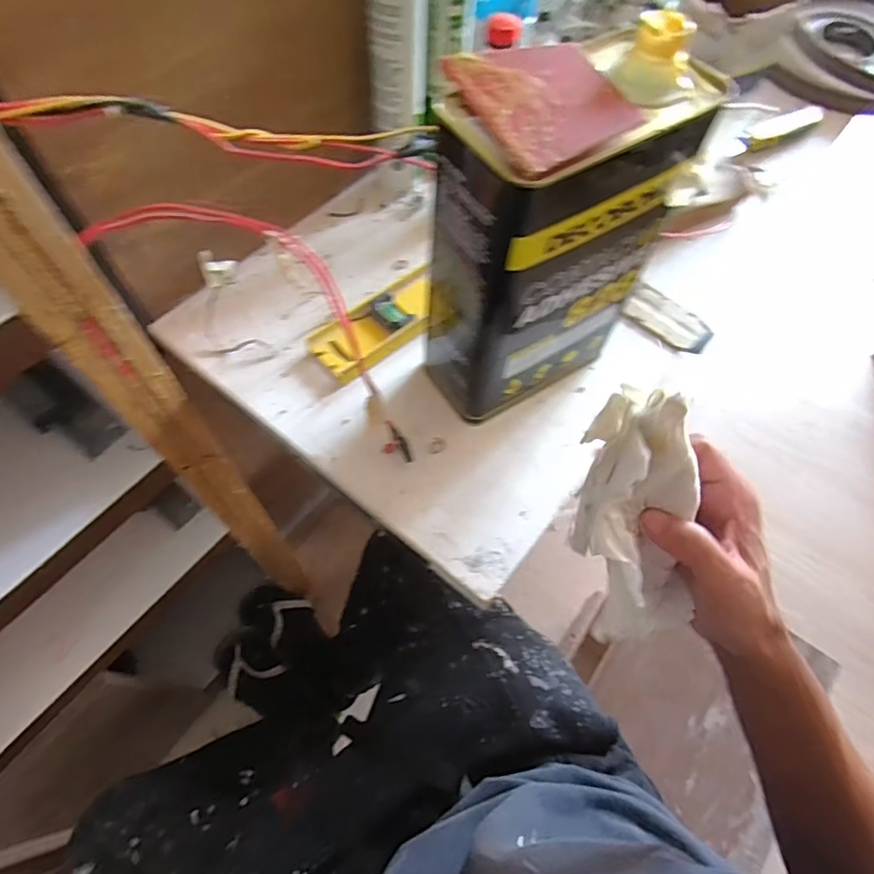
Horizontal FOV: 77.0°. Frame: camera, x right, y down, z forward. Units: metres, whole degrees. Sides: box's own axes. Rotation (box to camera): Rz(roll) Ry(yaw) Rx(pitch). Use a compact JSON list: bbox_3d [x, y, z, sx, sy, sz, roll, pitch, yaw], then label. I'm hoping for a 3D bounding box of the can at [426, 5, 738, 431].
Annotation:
[{"bbox_3d":[0.082,-0.142,0.406,0.168,0.242,0.101,-27,68,-15],"label":"can"}]

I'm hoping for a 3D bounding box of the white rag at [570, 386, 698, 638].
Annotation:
[{"bbox_3d":[0.113,0.056,0.324,0.075,0.164,0.052,-14,24,-10],"label":"white rag"}]

